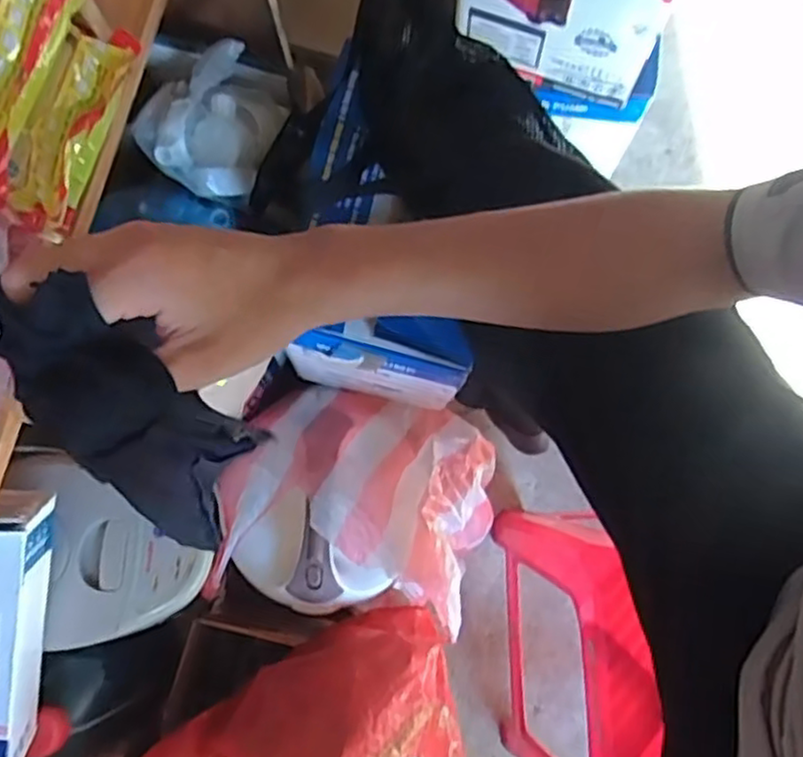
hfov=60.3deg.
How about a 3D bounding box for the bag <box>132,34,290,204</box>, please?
[{"bbox_3d":[-0.215,-0.269,0.719,0.163,0.091,0.133,3,78,2],"label":"bag"}]

